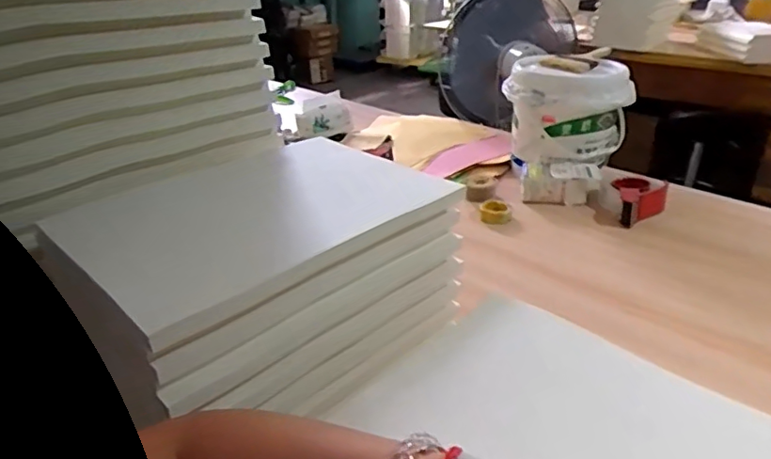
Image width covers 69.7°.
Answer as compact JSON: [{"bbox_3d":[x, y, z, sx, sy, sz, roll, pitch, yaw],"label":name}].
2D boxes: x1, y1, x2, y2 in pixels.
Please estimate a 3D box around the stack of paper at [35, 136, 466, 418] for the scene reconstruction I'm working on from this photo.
[{"bbox_3d":[-0.120,0.046,0.620,0.354,0.161,0.231,-25,37,-37],"label":"stack of paper"}]

